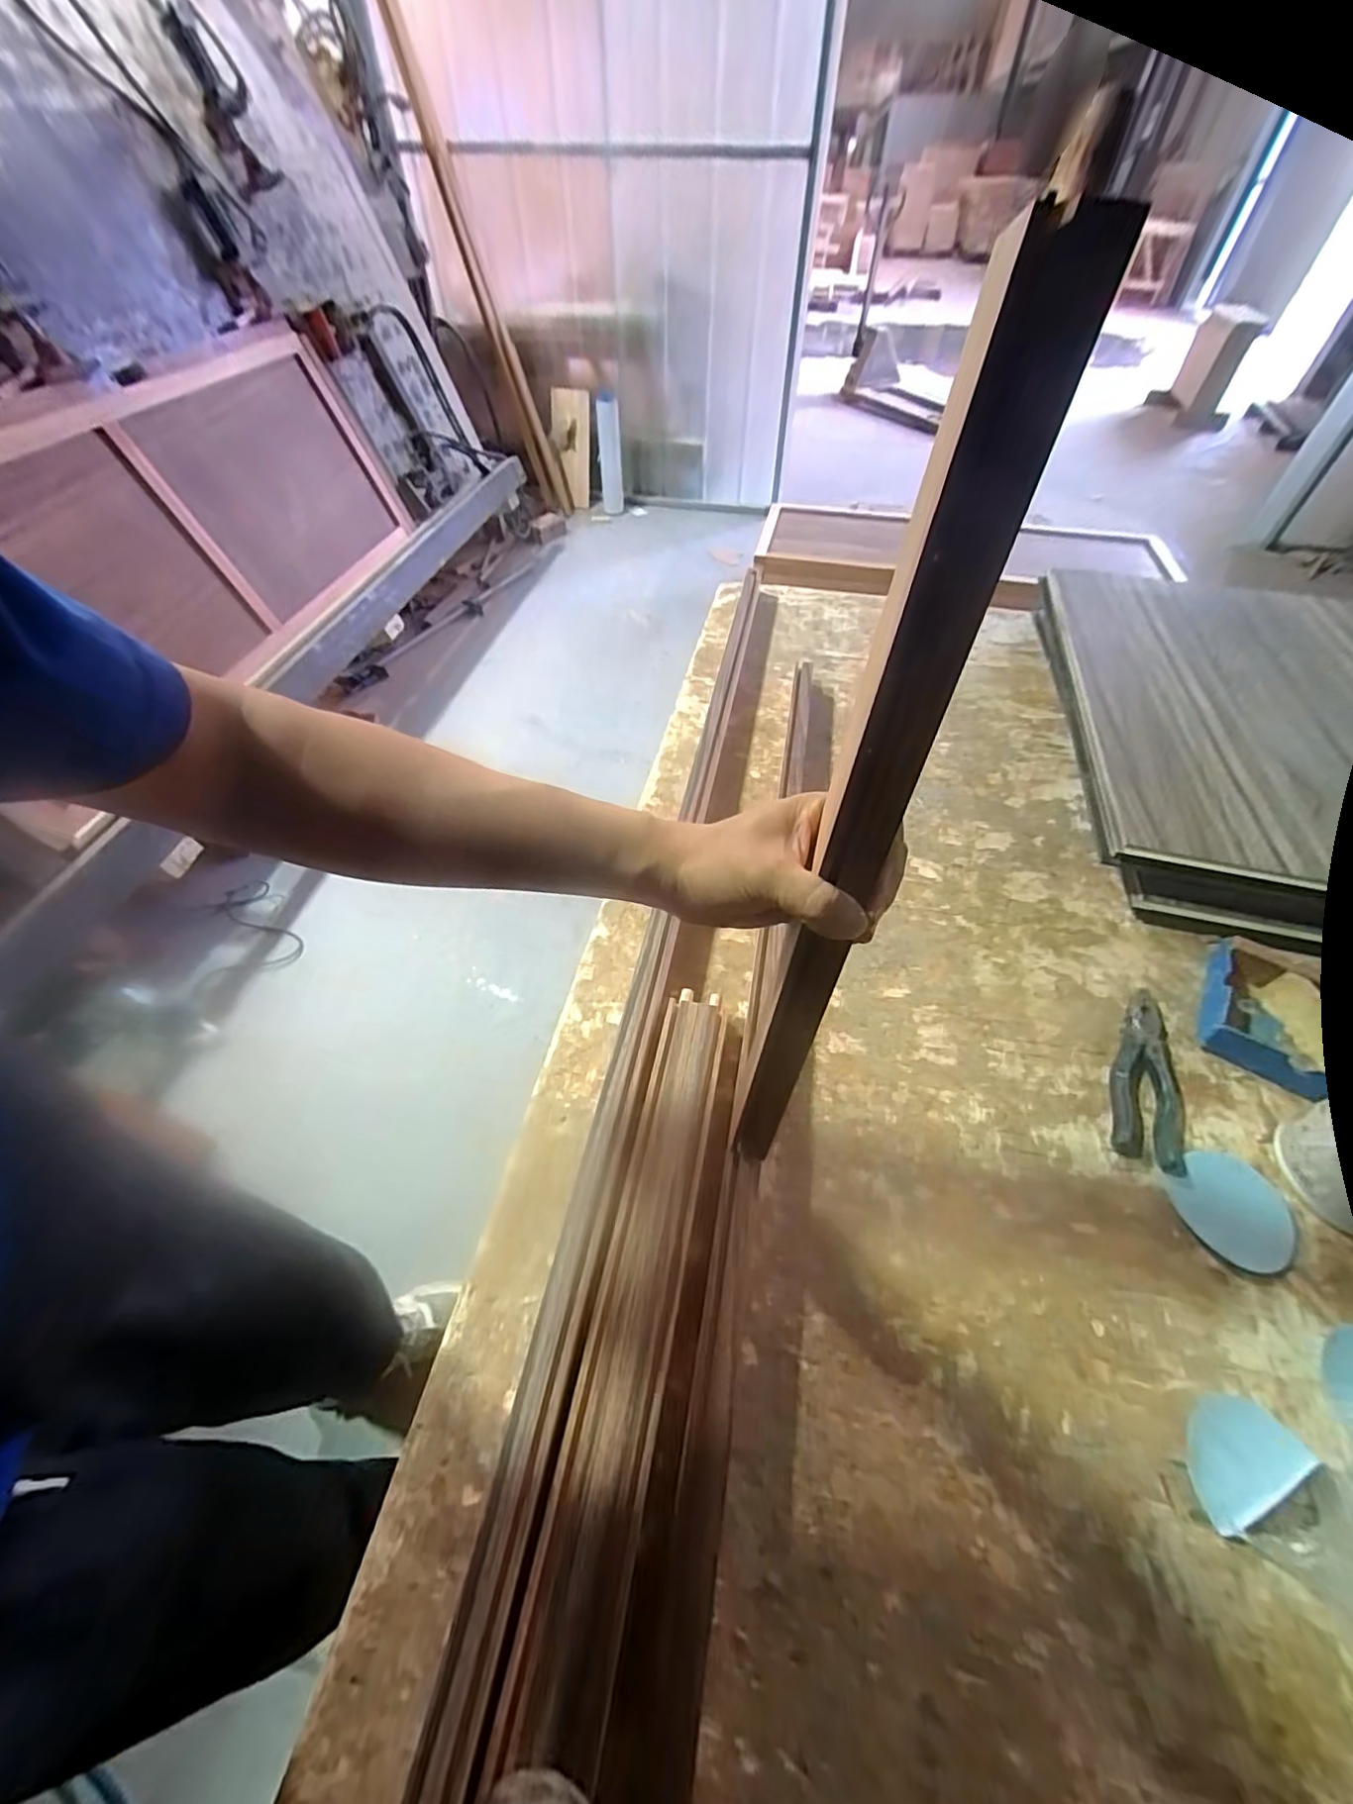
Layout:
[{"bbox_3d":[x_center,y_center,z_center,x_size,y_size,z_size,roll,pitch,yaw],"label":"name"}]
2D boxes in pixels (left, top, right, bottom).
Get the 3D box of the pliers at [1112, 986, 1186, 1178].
[{"bbox_3d":[0.476,0.171,0.604,0.062,0.018,0.194,22,54,16],"label":"pliers"}]

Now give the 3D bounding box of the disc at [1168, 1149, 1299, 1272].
[{"bbox_3d":[0.493,0.271,0.530,0.091,0.010,0.090,1,51,-1],"label":"disc"}]

